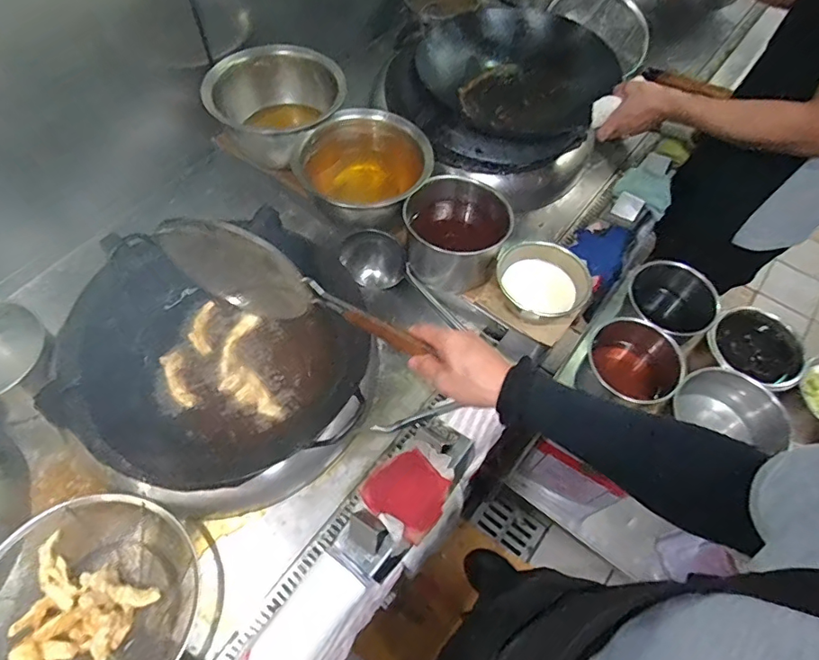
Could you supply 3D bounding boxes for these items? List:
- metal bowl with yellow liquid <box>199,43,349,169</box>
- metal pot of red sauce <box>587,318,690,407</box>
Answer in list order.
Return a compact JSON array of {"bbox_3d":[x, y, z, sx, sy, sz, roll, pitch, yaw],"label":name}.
[{"bbox_3d":[-0.270,-0.484,1.086,0.249,0.152,0.227,16,61,7],"label":"metal bowl with yellow liquid"},{"bbox_3d":[0.384,0.083,0.914,0.145,0.161,0.151,1,61,-1],"label":"metal pot of red sauce"}]

